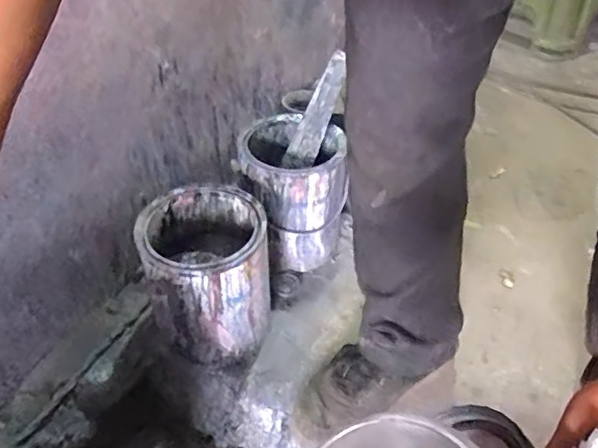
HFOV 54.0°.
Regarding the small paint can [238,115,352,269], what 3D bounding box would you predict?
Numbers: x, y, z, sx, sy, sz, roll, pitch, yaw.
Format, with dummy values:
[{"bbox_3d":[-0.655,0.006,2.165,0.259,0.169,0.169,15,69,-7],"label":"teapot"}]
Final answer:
[{"bbox_3d":[-0.014,-0.047,0.947,0.161,0.203,0.169,1,42,-1],"label":"small paint can"}]

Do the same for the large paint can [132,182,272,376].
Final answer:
[{"bbox_3d":[-0.125,0.075,0.810,0.156,0.203,0.170,1,42,-1],"label":"large paint can"}]

